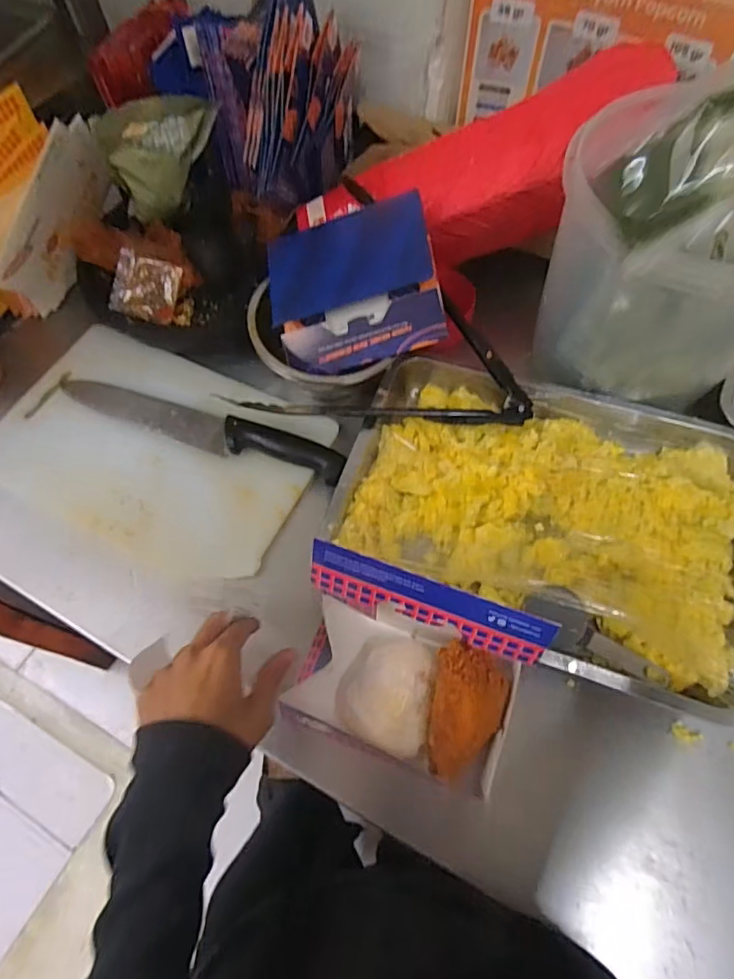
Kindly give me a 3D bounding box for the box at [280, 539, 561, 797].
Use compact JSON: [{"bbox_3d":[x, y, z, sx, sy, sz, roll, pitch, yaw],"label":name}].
[{"bbox_3d":[0.030,0.142,0.414,0.170,0.156,0.106,20,65,11],"label":"box"}]

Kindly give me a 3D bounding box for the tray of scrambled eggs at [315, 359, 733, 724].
[{"bbox_3d":[0.175,0.020,0.533,0.397,0.044,0.289,19,65,10],"label":"tray of scrambled eggs"}]

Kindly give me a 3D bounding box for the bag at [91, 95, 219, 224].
[{"bbox_3d":[-0.225,-0.372,0.612,0.128,0.151,0.062,-25,65,-12],"label":"bag"}]

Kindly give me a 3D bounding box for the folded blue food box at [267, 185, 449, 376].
[{"bbox_3d":[-0.016,-0.221,0.564,0.179,0.017,0.179,-7,87,19],"label":"folded blue food box"}]

